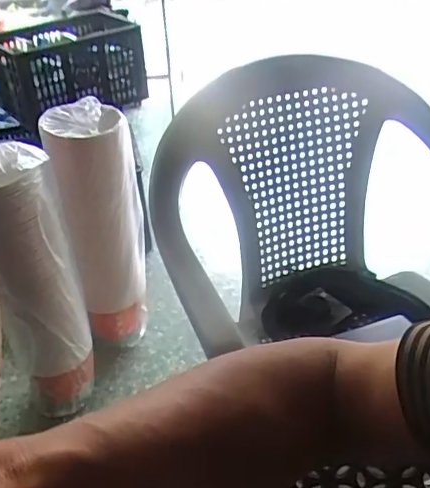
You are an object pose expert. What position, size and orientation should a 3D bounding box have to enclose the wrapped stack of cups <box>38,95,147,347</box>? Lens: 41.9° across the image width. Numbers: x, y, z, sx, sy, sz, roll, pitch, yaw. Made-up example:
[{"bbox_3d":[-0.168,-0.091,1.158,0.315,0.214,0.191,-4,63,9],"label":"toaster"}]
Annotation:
[{"bbox_3d":[-0.237,-0.003,1.243,0.165,0.575,0.165,-8,36,-7],"label":"wrapped stack of cups"}]

